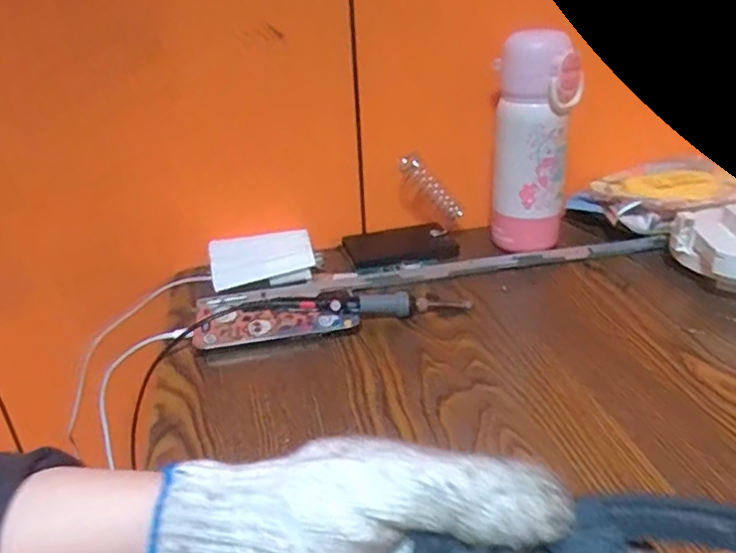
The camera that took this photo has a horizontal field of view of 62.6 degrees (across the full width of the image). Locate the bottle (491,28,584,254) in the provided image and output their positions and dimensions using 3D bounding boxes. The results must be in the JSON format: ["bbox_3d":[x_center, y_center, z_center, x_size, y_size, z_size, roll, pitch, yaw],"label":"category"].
[{"bbox_3d":[0.156,-0.118,0.582,0.057,0.210,0.059,-2,29,1],"label":"bottle"}]

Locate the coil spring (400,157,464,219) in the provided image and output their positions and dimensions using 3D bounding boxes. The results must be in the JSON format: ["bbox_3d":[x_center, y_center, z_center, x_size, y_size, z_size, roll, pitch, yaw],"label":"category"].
[{"bbox_3d":[0.067,-0.091,0.618,0.015,0.090,0.010,-44,28,12],"label":"coil spring"}]

